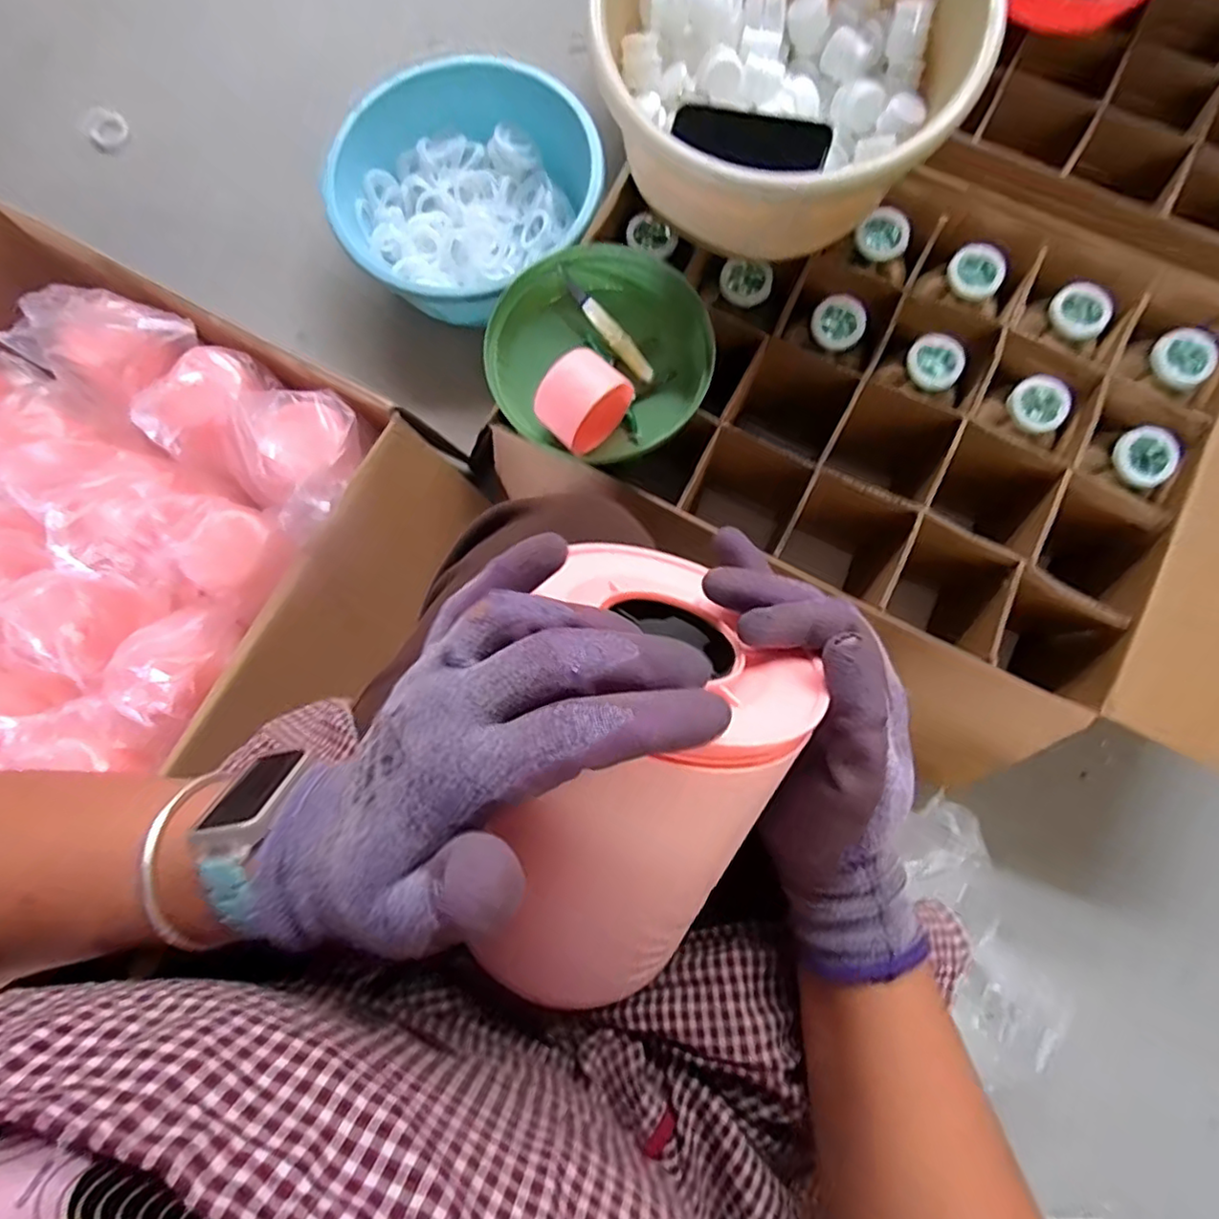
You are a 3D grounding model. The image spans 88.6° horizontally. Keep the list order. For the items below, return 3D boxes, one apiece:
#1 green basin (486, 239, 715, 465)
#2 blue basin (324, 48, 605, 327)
[{"bbox_3d":[-0.009,-0.267,0.659,0.209,0.082,0.214,0,79,2],"label":"green basin"},{"bbox_3d":[-0.198,-0.582,0.879,0.361,0.167,0.329,-20,79,-3],"label":"blue basin"}]

